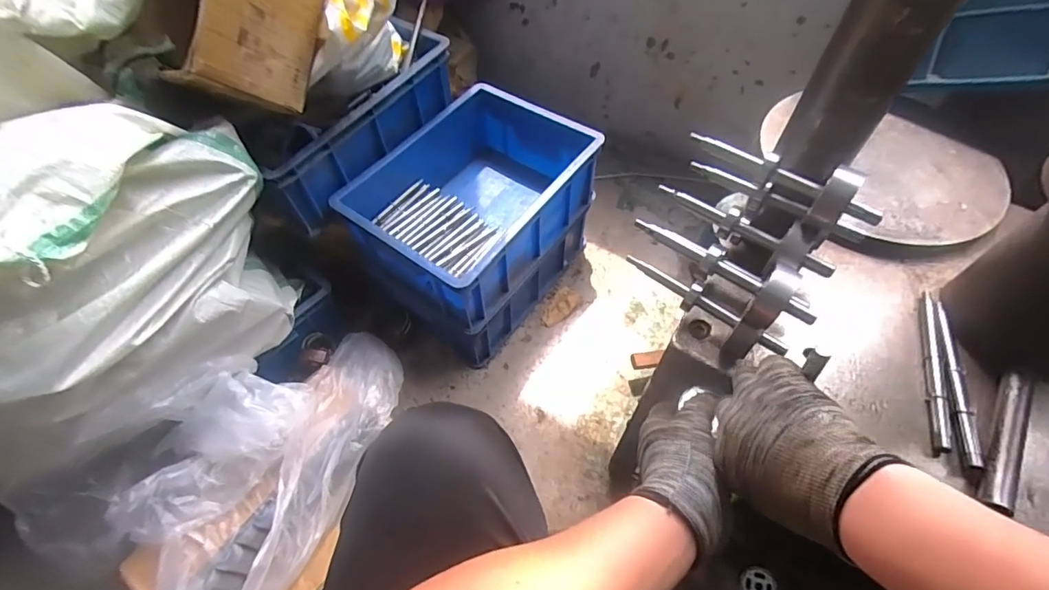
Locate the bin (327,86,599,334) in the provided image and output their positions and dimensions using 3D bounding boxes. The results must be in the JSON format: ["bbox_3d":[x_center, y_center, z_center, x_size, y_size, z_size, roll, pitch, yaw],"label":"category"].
[{"bbox_3d":[-0.085,-0.175,0.898,0.290,0.157,0.407,31,62,19],"label":"bin"}]

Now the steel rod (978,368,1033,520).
[{"bbox_3d":[0.394,0.117,0.406,0.018,0.018,0.132,31,62,19],"label":"steel rod"}]

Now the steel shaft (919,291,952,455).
[{"bbox_3d":[0.372,0.063,0.451,0.013,0.010,0.163,16,58,11],"label":"steel shaft"}]

